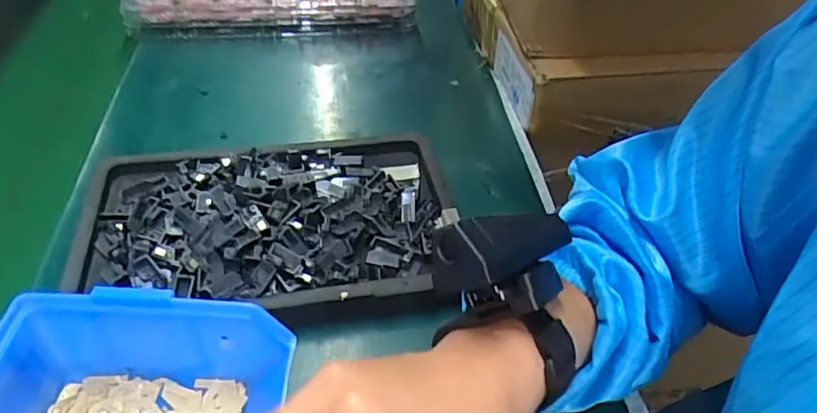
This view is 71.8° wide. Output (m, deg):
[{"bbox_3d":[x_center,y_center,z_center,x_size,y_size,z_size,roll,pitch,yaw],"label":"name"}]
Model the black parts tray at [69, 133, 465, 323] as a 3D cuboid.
[{"bbox_3d":[-0.095,0.010,0.380,0.235,0.033,0.160,1,43,-8],"label":"black parts tray"}]

